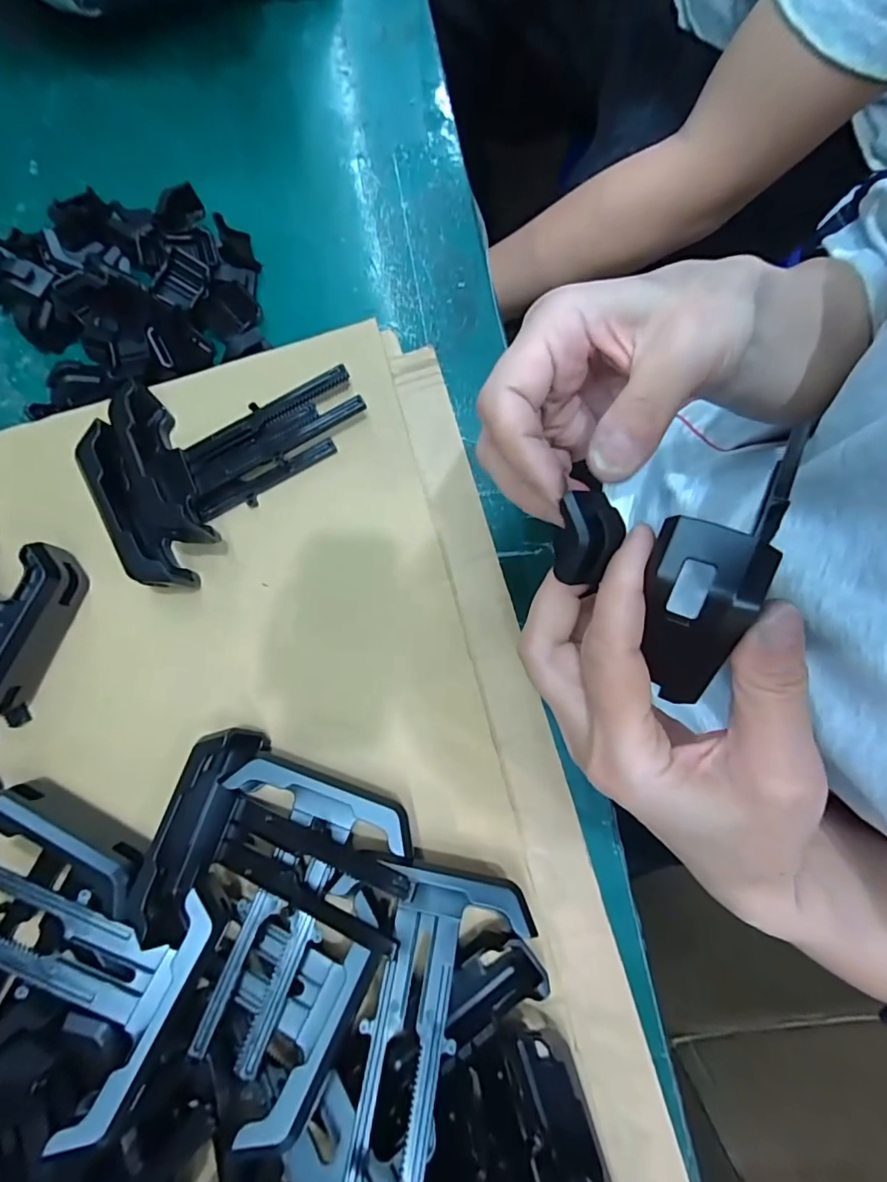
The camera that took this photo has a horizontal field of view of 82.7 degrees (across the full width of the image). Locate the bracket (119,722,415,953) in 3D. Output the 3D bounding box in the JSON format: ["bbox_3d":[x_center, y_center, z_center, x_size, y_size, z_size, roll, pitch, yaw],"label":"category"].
[{"bbox_3d":[-0.076,0.120,0.236,0.125,0.042,0.089,10,85,4],"label":"bracket"}]

